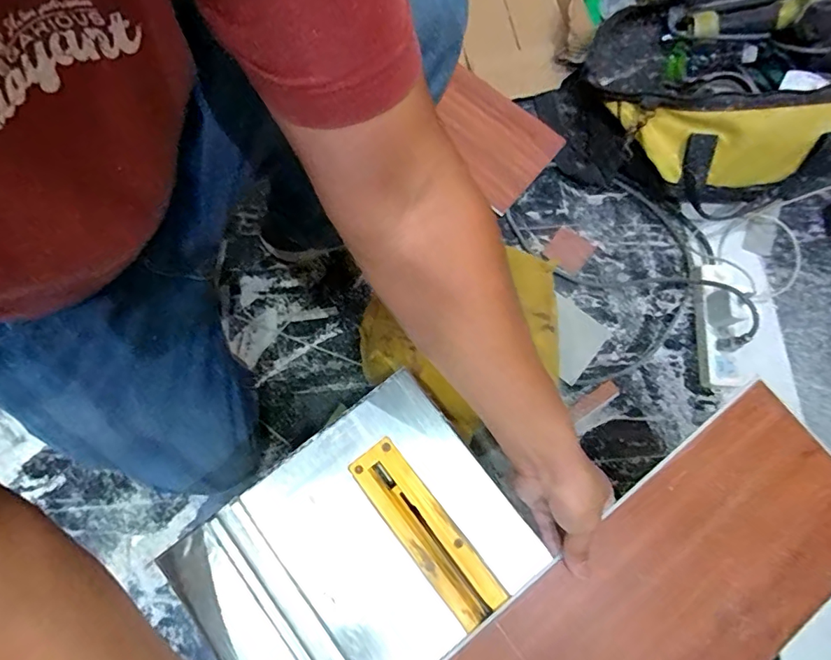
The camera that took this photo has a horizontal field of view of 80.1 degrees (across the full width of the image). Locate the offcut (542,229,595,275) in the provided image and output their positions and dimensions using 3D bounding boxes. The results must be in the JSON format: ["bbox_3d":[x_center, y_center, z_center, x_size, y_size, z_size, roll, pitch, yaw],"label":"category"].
[{"bbox_3d":[0.255,-0.132,0.826,0.067,0.011,0.066,37,80,7],"label":"offcut"}]

